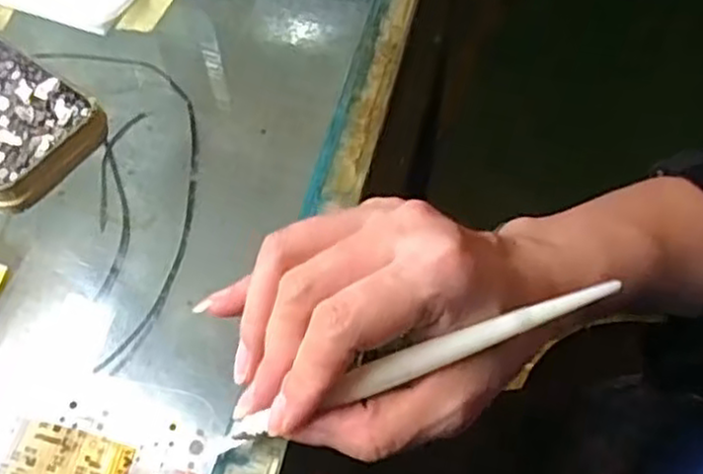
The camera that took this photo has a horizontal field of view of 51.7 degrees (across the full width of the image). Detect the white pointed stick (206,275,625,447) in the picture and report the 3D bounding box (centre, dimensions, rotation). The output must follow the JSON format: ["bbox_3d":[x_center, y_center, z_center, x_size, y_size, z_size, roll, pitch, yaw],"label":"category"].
[{"bbox_3d":[0.017,0.043,0.242,0.143,0.006,0.007,-23,61,6],"label":"white pointed stick"}]

